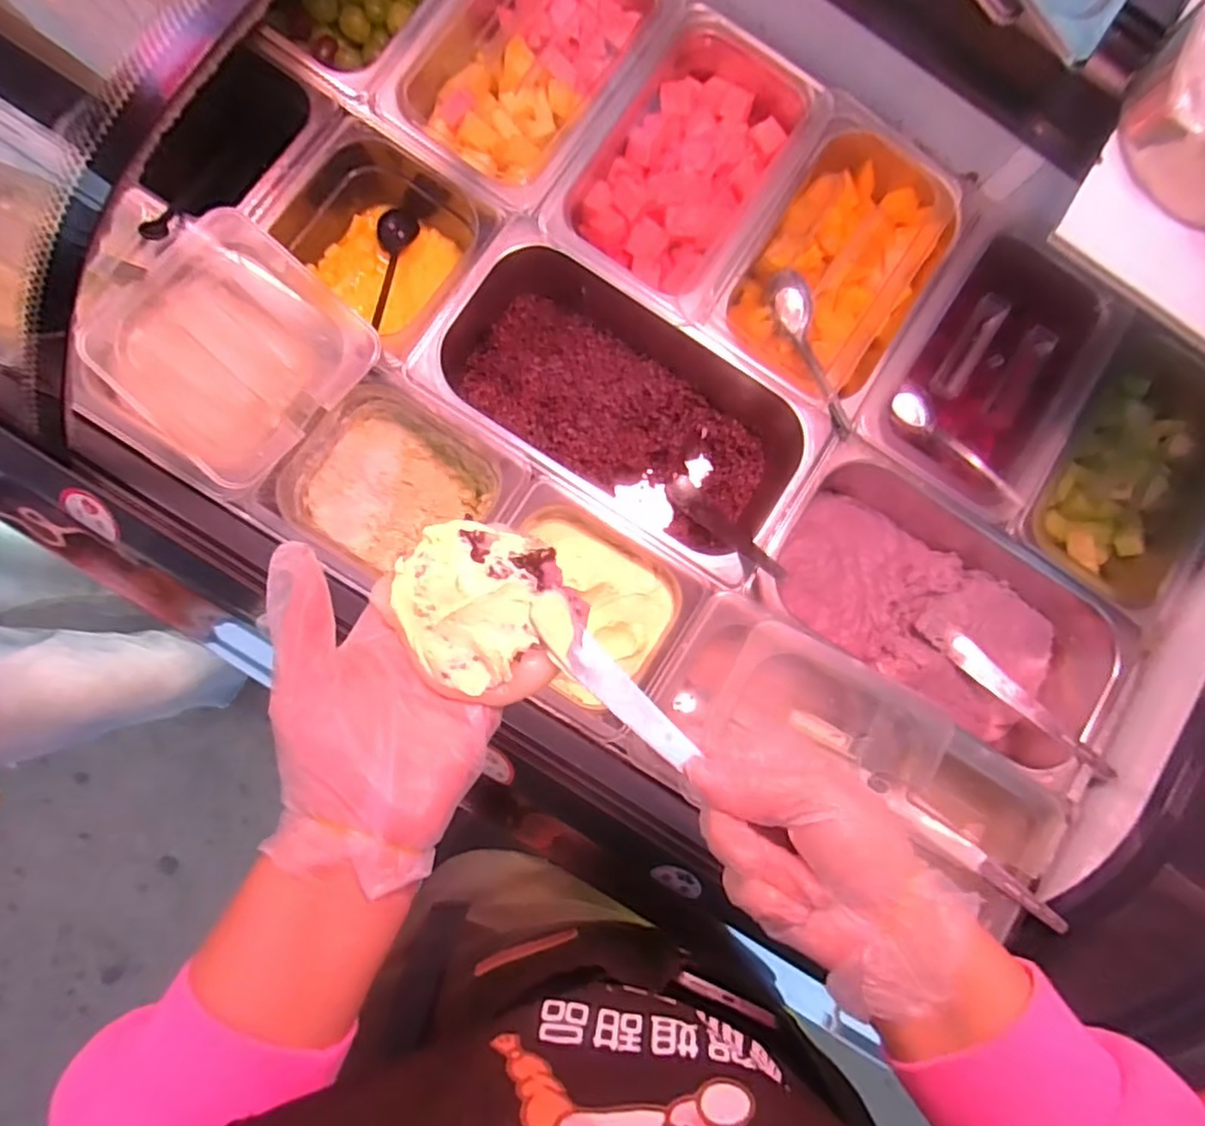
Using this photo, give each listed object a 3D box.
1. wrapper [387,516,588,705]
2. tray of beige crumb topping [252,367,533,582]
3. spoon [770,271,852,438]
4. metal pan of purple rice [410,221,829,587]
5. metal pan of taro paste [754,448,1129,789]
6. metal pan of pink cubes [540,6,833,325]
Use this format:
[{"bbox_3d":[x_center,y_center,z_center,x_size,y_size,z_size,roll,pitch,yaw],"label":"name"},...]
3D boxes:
[{"bbox_3d":[-0.062,0.023,0.344,0.097,0.029,0.084,32,81,-5],"label":"wrapper"},{"bbox_3d":[-0.169,-0.057,0.561,0.162,0.088,0.150,33,81,-5],"label":"tray of beige crumb topping"},{"bbox_3d":[0.184,-0.183,0.585,0.030,0.028,0.163,-10,74,-10],"label":"spoon"},{"bbox_3d":[0.011,-0.135,0.592,0.325,0.104,0.177,32,81,-5],"label":"metal pan of purple rice"},{"bbox_3d":[0.303,0.047,0.590,0.346,0.090,0.184,34,81,-5],"label":"metal pan of taro paste"},{"bbox_3d":[0.076,-0.356,0.596,0.167,0.076,0.276,32,82,-5],"label":"metal pan of pink cubes"}]

